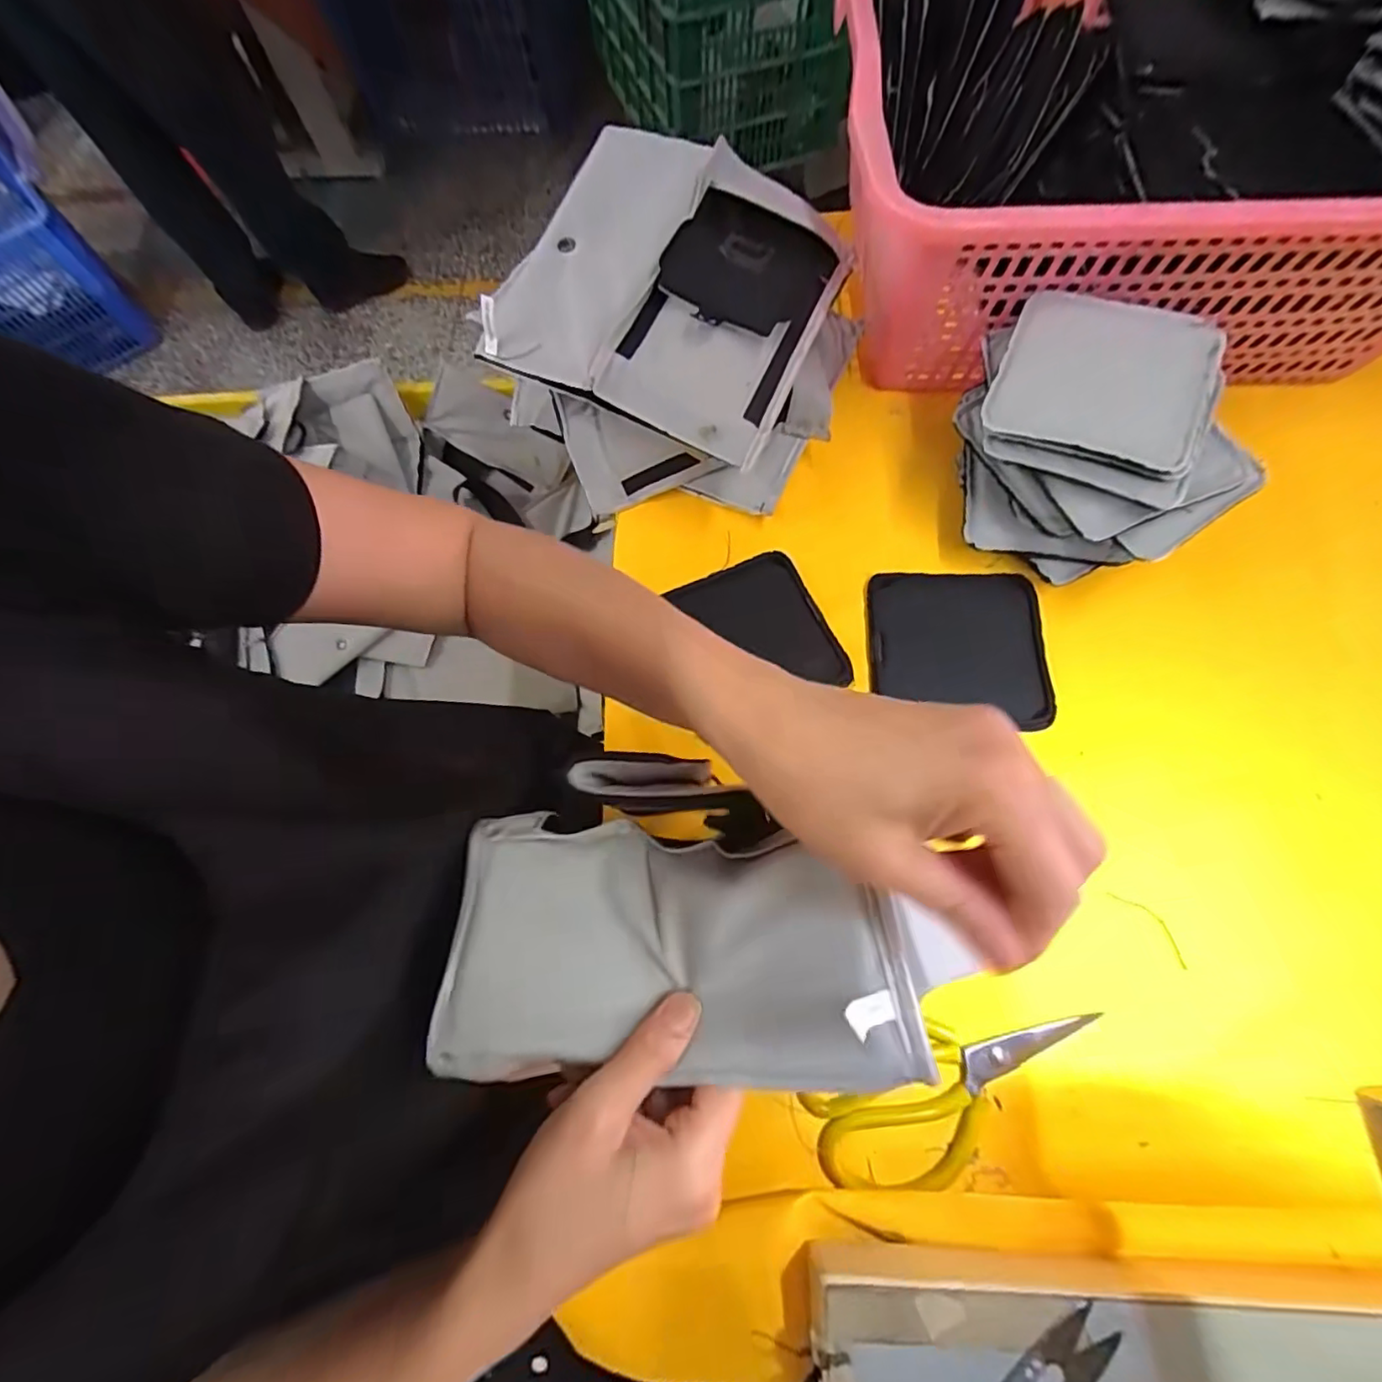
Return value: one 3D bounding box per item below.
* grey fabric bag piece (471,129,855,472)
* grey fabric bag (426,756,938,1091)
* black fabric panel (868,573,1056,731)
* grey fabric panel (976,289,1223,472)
[{"bbox_3d":[-0.022,-0.309,0.446,0.239,0.073,0.210,23,72,10],"label":"grey fabric bag piece"},{"bbox_3d":[-0.018,0.100,0.270,0.201,0.069,0.140,-2,69,1],"label":"grey fabric bag"},{"bbox_3d":[0.206,-0.035,0.455,0.129,0.007,0.118,0,78,7],"label":"black fabric panel"},{"bbox_3d":[0.276,-0.211,0.394,0.123,0.011,0.124,22,79,18],"label":"grey fabric panel"}]

